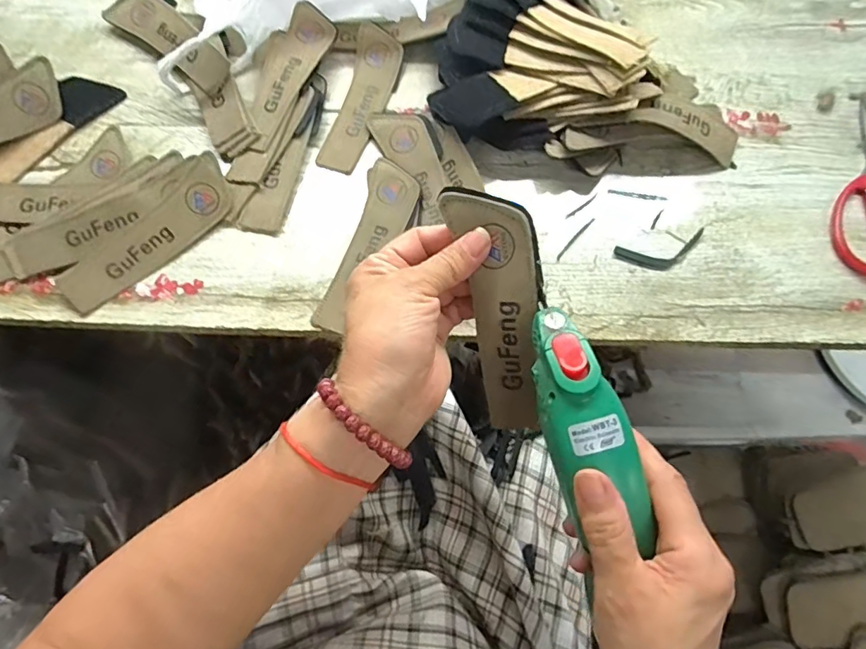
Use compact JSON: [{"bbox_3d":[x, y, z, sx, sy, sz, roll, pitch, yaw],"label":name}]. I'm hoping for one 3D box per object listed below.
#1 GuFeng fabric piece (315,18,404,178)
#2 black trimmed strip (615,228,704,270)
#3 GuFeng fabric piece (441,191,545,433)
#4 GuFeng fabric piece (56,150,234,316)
[{"bbox_3d":[-0.063,-0.206,0.463,0.043,0.007,0.153,13,75,2],"label":"GuFeng fabric piece"},{"bbox_3d":[0.191,-0.059,0.415,0.078,0.004,0.028,-12,70,-5],"label":"black trimmed strip"},{"bbox_3d":[0.045,-0.004,0.298,0.048,0.155,0.017,-1,23,32],"label":"GuFeng fabric piece"},{"bbox_3d":[-0.223,-0.069,0.404,0.153,0.007,0.044,-45,98,-8],"label":"GuFeng fabric piece"}]

